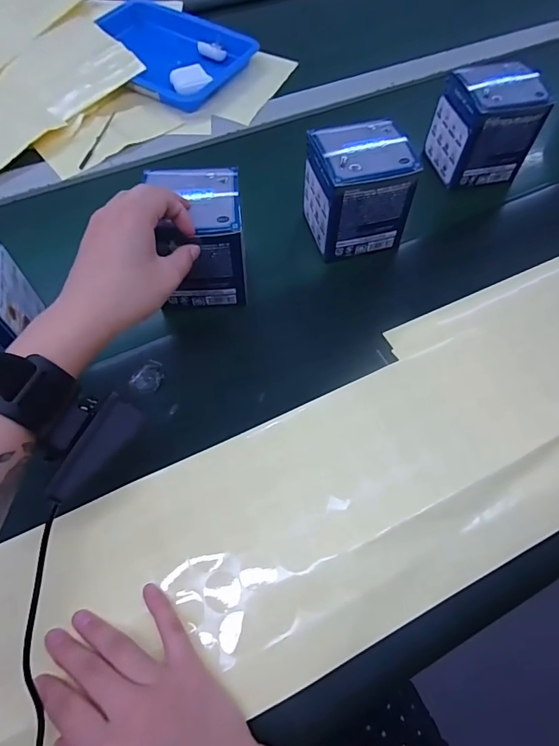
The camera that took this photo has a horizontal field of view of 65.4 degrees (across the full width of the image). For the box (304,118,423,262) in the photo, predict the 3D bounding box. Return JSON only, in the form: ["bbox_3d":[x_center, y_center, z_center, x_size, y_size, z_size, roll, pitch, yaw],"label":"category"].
[{"bbox_3d":[0.073,-0.177,0.424,0.087,0.094,0.084,-13,63,-6],"label":"box"}]

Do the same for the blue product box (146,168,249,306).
[{"bbox_3d":[-0.072,-0.115,0.385,0.078,0.094,0.072,-4,61,-5],"label":"blue product box"}]

